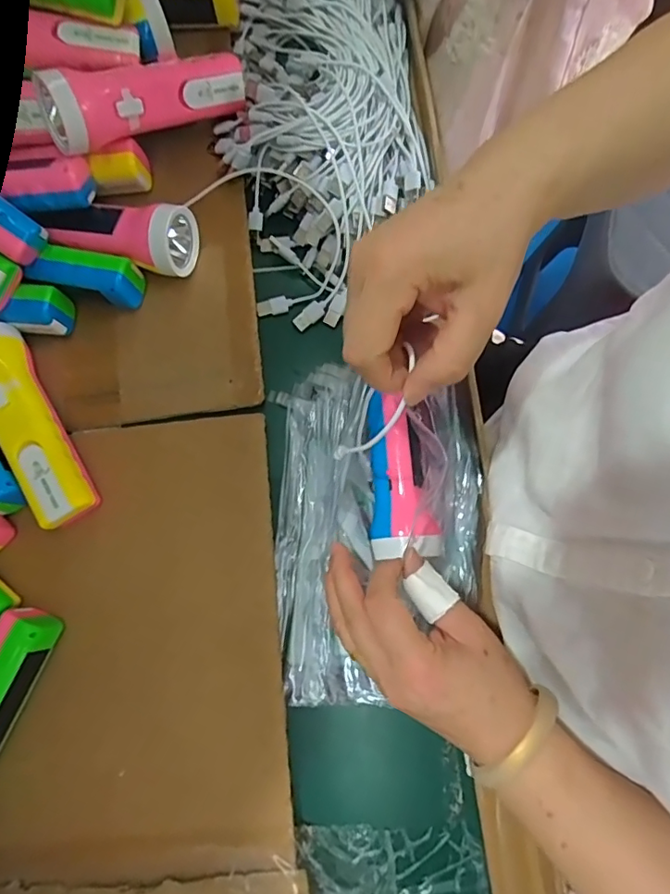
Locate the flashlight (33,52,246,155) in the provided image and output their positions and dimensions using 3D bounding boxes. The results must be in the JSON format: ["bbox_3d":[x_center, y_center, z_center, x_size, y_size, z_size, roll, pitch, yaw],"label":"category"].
[{"bbox_3d":[-0.148,-0.283,0.418,0.166,0.061,0.048,-31,78,-24],"label":"flashlight"}]

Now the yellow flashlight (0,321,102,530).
[{"bbox_3d":[-0.234,-0.017,0.404,0.049,0.041,0.169,-32,79,-6],"label":"yellow flashlight"}]

